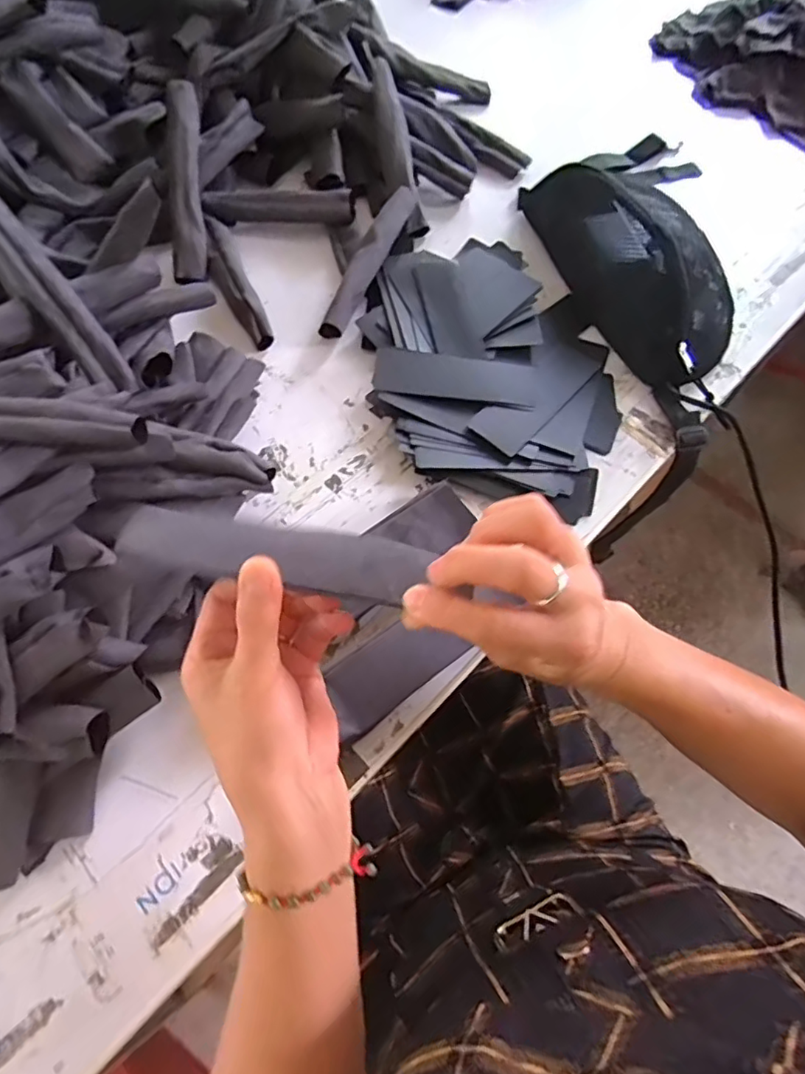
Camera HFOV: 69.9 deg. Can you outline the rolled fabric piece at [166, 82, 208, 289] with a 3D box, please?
[{"bbox_3d":[-0.221,-0.356,0.586,0.033,0.021,0.187,0,98,0],"label":"rolled fabric piece"}]

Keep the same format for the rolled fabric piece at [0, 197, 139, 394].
[{"bbox_3d":[-0.276,-0.191,0.445,0.035,0.019,0.179,-41,112,-16],"label":"rolled fabric piece"}]

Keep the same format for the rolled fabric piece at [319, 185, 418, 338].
[{"bbox_3d":[-0.031,-0.283,0.579,0.024,0.021,0.192,21,66,9],"label":"rolled fabric piece"}]

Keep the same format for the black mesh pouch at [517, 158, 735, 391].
[{"bbox_3d":[0.244,-0.287,0.566,0.144,0.066,0.284,-17,67,-9],"label":"black mesh pouch"}]

